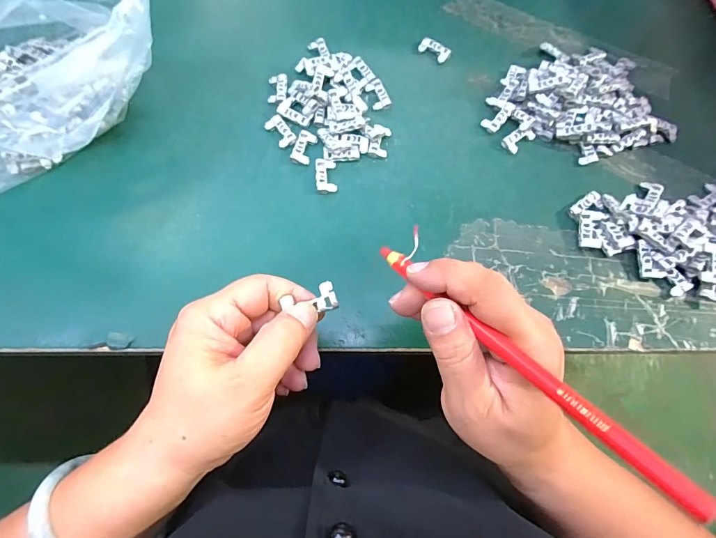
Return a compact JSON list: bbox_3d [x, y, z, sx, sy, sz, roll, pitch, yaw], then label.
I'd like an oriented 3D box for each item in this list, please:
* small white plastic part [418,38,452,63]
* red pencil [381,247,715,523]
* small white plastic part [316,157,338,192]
[{"bbox_3d":[0.074,-0.211,0.376,0.031,0.005,0.017,29,71,8],"label":"small white plastic part"},{"bbox_3d":[0.065,0.035,0.173,0.011,0.007,0.164,-38,55,-15],"label":"red pencil"},{"bbox_3d":[-0.026,-0.077,0.322,0.017,0.004,0.030,-2,70,-3],"label":"small white plastic part"}]

